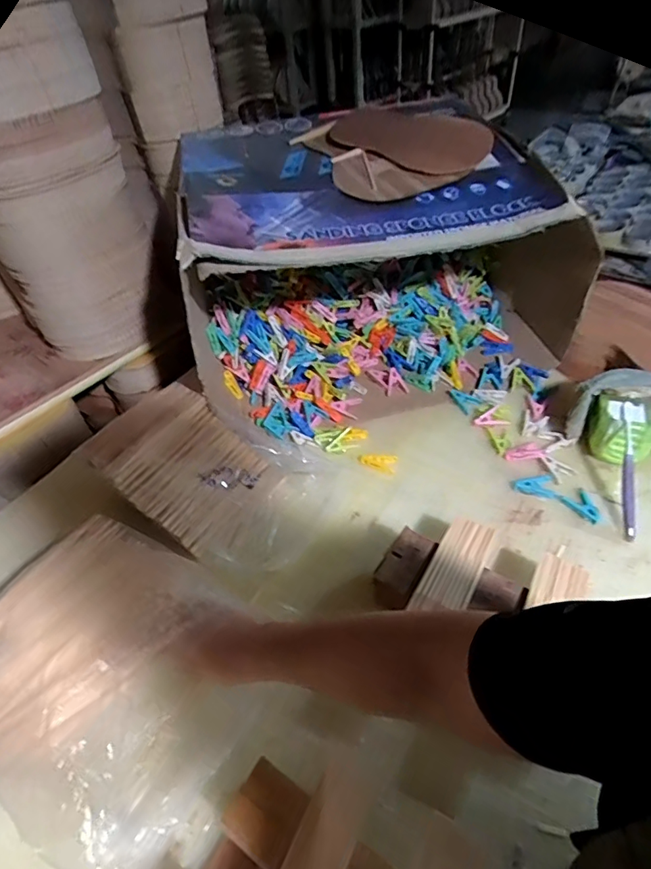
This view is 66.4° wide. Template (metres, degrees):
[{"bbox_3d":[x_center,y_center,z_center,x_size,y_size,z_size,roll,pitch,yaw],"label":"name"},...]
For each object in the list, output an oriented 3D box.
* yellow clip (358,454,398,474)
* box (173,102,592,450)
[{"bbox_3d":[0.080,0.039,0.785,0.060,0.005,0.040,12,49,15],"label":"yellow clip"},{"bbox_3d":[0.096,-0.274,0.846,0.615,0.326,0.523,-7,46,-2],"label":"box"}]

